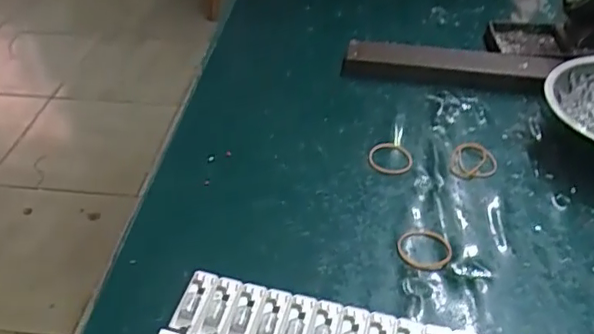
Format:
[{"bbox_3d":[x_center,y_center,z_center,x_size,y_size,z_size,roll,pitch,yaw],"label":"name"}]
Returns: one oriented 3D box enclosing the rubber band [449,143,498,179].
[{"bbox_3d":[0.128,-0.005,0.418,0.031,0.004,0.035,14,43,15],"label":"rubber band"}]

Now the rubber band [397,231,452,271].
[{"bbox_3d":[0.078,0.050,0.351,0.032,0.004,0.030,-5,42,-6],"label":"rubber band"}]

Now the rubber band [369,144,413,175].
[{"bbox_3d":[0.066,-0.007,0.409,0.031,0.006,0.030,0,51,0],"label":"rubber band"}]

